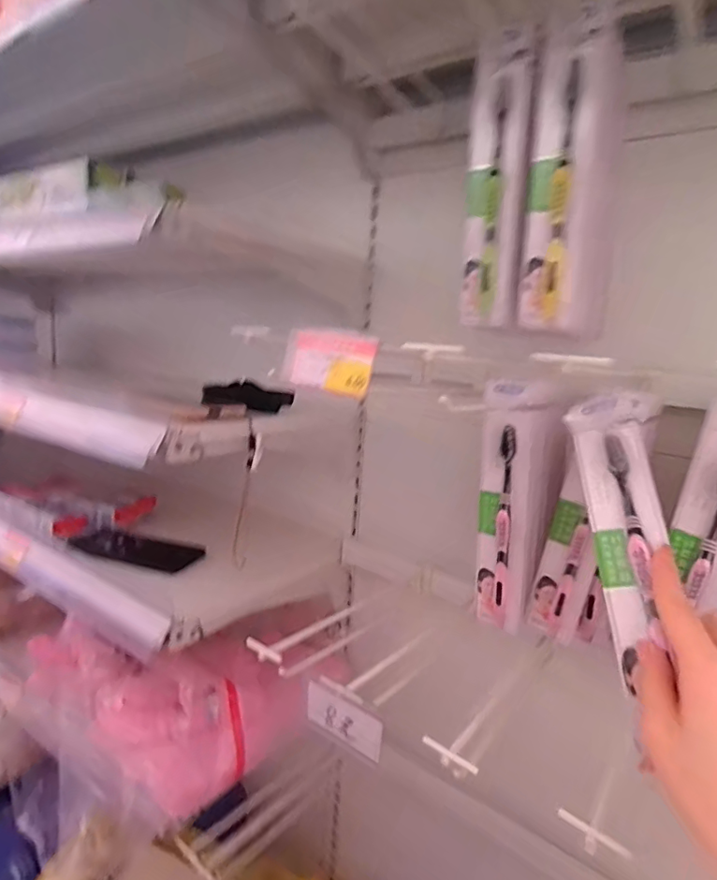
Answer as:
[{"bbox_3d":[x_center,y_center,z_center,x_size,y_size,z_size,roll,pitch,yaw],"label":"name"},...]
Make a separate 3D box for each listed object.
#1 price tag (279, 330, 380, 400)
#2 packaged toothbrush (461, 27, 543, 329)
[{"bbox_3d":[-0.021,-0.054,0.356,0.074,0.040,0.004,16,12,31],"label":"price tag"},{"bbox_3d":[0.118,-0.215,0.447,0.048,0.222,0.018,7,12,19],"label":"packaged toothbrush"}]

